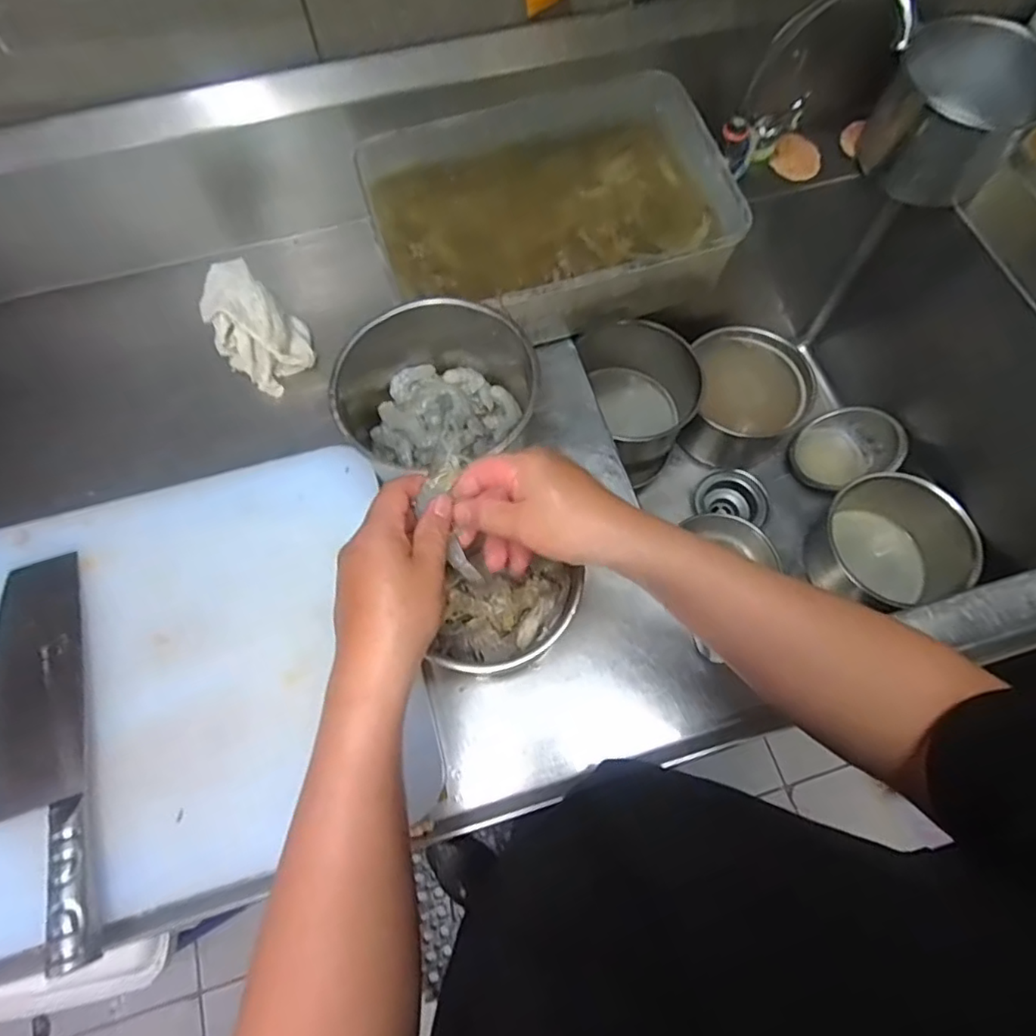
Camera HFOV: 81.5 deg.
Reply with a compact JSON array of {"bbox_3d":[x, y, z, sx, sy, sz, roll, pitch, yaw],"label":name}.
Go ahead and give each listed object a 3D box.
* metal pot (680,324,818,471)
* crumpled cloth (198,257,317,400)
[{"bbox_3d":[0.359,-0.189,0.960,0.169,0.112,0.181,0,68,1],"label":"metal pot"},{"bbox_3d":[-0.273,-0.200,0.628,0.084,0.075,0.114,-36,72,-13],"label":"crumpled cloth"}]

